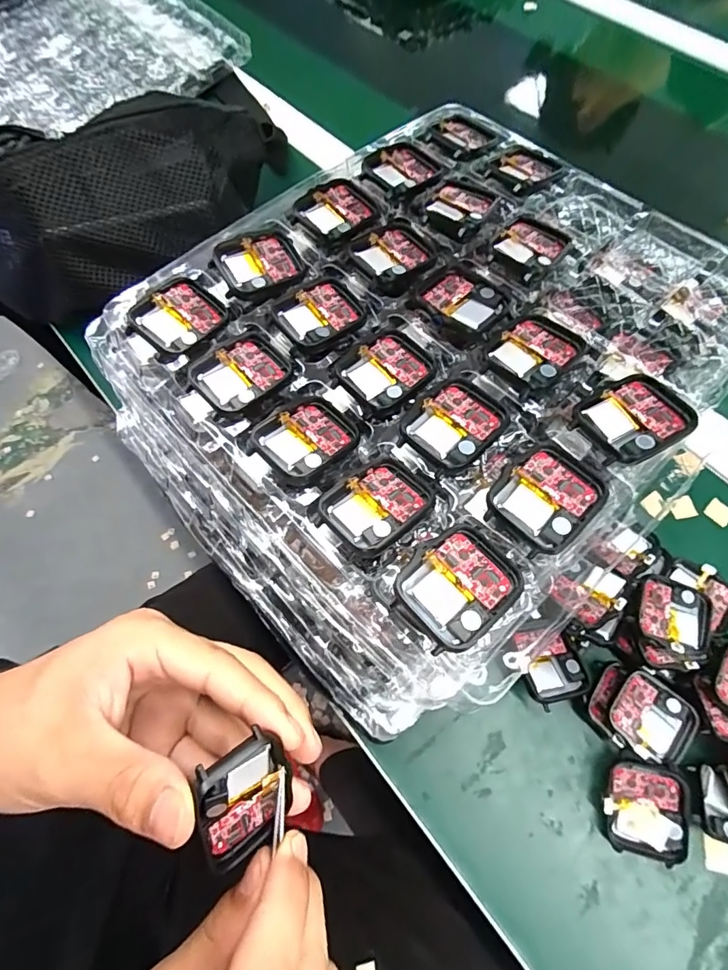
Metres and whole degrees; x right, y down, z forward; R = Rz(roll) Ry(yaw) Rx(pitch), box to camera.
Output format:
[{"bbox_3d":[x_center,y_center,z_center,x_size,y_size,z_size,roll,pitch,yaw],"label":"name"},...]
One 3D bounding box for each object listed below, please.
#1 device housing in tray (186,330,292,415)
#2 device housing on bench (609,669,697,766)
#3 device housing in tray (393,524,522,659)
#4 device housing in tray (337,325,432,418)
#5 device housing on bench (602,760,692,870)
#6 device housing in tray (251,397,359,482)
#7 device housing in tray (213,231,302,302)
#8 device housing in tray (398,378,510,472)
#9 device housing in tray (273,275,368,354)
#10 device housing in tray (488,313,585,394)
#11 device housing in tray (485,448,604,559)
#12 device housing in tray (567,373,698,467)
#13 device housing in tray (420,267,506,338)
[{"bbox_3d":[-0.059,-0.055,0.228,0.044,0.009,0.036,-38,71,-14],"label":"device housing in tray"},{"bbox_3d":[0.158,0.127,0.255,0.039,0.006,0.040,42,75,10],"label":"device housing on bench"},{"bbox_3d":[0.037,0.039,0.181,0.046,0.006,0.038,-41,71,-14],"label":"device housing in tray"},{"bbox_3d":[0.012,-0.056,0.228,0.045,0.006,0.040,-30,69,-11],"label":"device housing in tray"},{"bbox_3d":[0.148,0.170,0.243,0.038,0.011,0.045,5,77,16],"label":"device housing on bench"},{"bbox_3d":[-0.027,-0.022,0.217,0.041,0.009,0.038,-42,72,-15],"label":"device housing in tray"},{"bbox_3d":[-0.057,-0.119,0.255,0.043,0.012,0.040,-17,67,-6],"label":"device housing in tray"},{"bbox_3d":[0.042,-0.028,0.211,0.045,0.006,0.037,-39,71,-14],"label":"device housing in tray"},{"bbox_3d":[-0.022,-0.090,0.243,0.044,0.007,0.037,-32,70,-12],"label":"device housing in tray"},{"bbox_3d":[0.083,-0.065,0.225,0.043,0.006,0.035,-37,71,-13],"label":"device housing in tray"},{"bbox_3d":[0.076,0.005,0.195,0.037,0.006,0.046,41,74,17],"label":"device housing in tray"},{"bbox_3d":[0.120,-0.030,0.206,0.047,0.008,0.037,-29,69,-11],"label":"device housing in tray"},{"bbox_3d":[0.051,-0.095,0.238,0.037,0.008,0.040,-42,72,-15],"label":"device housing in tray"}]

